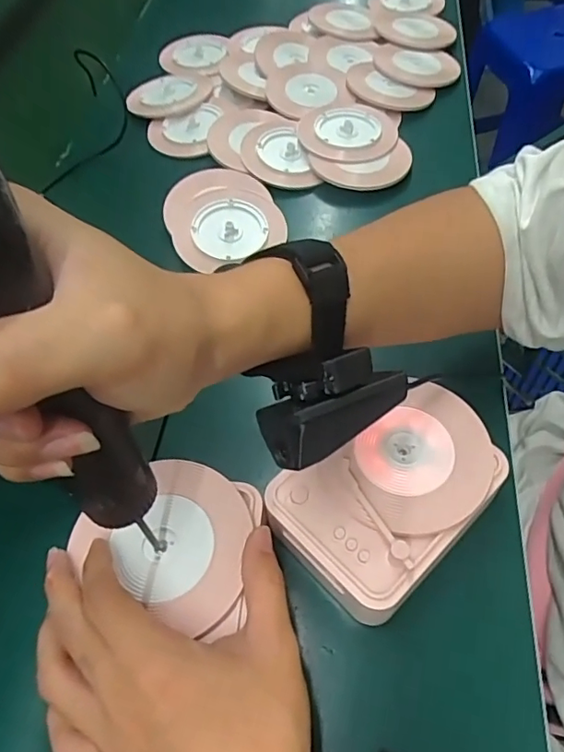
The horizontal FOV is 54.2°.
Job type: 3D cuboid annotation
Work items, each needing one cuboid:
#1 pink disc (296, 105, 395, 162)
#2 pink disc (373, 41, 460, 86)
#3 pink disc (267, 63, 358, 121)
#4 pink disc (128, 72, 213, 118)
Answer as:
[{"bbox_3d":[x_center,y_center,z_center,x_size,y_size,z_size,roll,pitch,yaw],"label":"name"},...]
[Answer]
[{"bbox_3d":[0.070,-0.256,0.577,0.101,0.011,0.094,-2,56,3],"label":"pink disc"},{"bbox_3d":[0.160,-0.370,0.656,0.100,0.007,0.083,9,58,5],"label":"pink disc"},{"bbox_3d":[0.029,-0.329,0.626,0.091,0.005,0.104,-8,56,-1],"label":"pink disc"},{"bbox_3d":[-0.133,-0.334,0.645,0.096,0.009,0.101,-2,56,3],"label":"pink disc"}]

